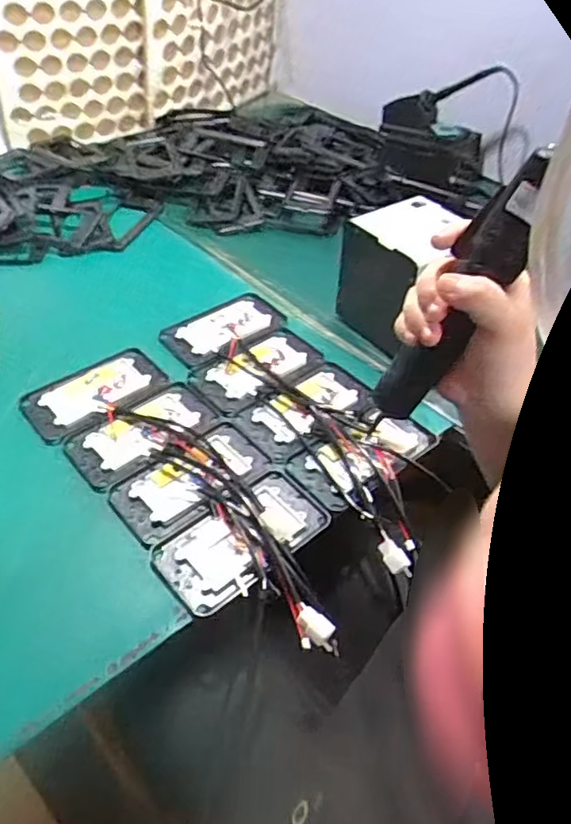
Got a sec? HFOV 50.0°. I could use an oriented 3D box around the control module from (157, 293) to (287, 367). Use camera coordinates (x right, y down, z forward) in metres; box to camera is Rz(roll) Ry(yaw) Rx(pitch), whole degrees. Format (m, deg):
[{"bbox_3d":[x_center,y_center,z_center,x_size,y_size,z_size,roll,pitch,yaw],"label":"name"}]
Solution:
[{"bbox_3d":[-0.080,-0.112,0.790,0.154,0.008,0.096,-34,54,-29],"label":"control module"}]

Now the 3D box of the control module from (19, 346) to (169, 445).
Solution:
[{"bbox_3d":[-0.221,-0.026,0.706,0.155,0.008,0.099,-33,53,-28],"label":"control module"}]

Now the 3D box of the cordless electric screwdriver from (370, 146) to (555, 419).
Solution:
[{"bbox_3d":[0.110,-0.071,0.395,0.027,0.191,0.039,5,39,-30],"label":"cordless electric screwdriver"}]

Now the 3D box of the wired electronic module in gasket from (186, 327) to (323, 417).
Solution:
[{"bbox_3d":[-0.034,-0.054,0.737,0.153,0.012,0.089,-31,52,-27],"label":"wired electronic module in gasket"}]

